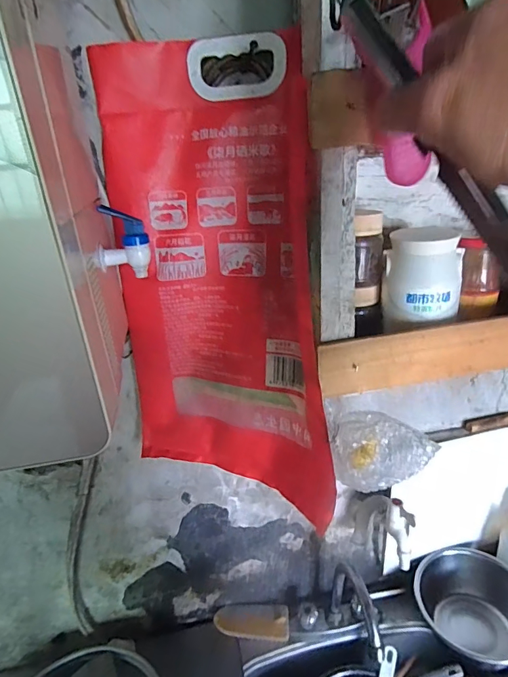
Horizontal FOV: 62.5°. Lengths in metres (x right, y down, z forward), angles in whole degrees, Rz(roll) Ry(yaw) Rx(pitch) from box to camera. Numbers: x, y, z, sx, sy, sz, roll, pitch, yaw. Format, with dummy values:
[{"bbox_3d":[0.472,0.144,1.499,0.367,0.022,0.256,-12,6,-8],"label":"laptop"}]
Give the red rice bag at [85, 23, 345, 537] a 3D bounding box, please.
[{"bbox_3d":[-0.046,-0.054,0.463,0.269,0.484,0.103,2,17,18],"label":"red rice bag"}]

